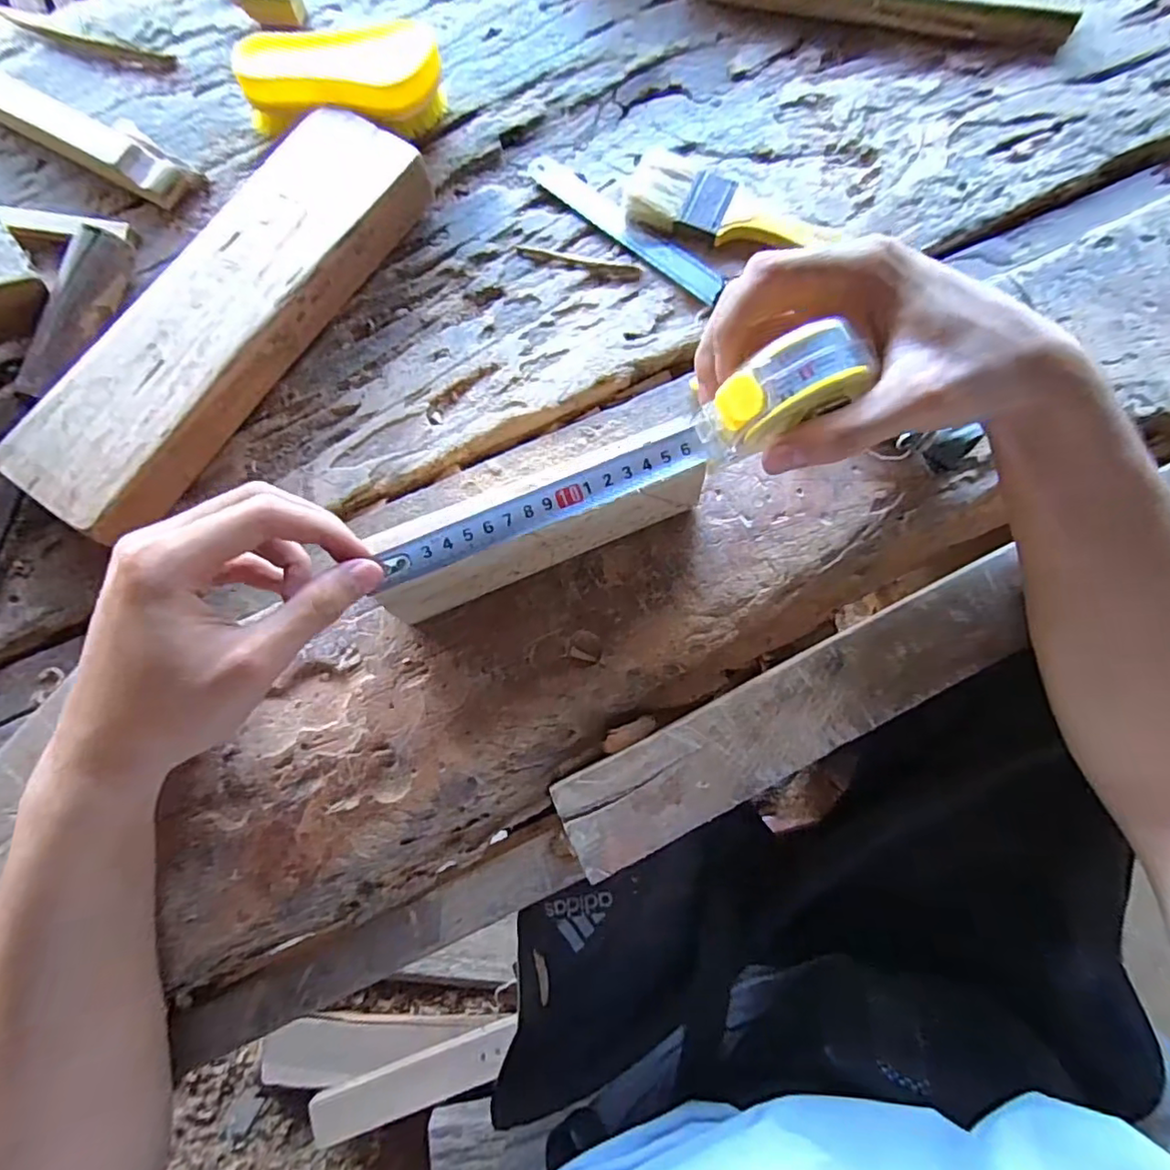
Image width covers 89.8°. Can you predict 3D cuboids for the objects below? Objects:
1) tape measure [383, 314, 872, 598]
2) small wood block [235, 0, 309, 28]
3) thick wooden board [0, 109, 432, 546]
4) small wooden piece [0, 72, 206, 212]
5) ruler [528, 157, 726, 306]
[{"bbox_3d":[0.012,-0.050,0.261,0.218,0.048,0.025,-22,78,8],"label":"tape measure"},{"bbox_3d":[-0.218,-0.398,0.400,0.049,0.019,0.016,12,78,2],"label":"small wood block"},{"bbox_3d":[-0.207,-0.157,0.348,0.079,0.041,0.279,32,80,6],"label":"thick wooden board"},{"bbox_3d":[-0.338,-0.300,0.386,0.176,0.025,0.038,29,79,6],"label":"small wooden piece"},{"bbox_3d":[0.024,-0.231,0.377,0.155,0.004,0.020,41,80,11],"label":"ruler"}]

